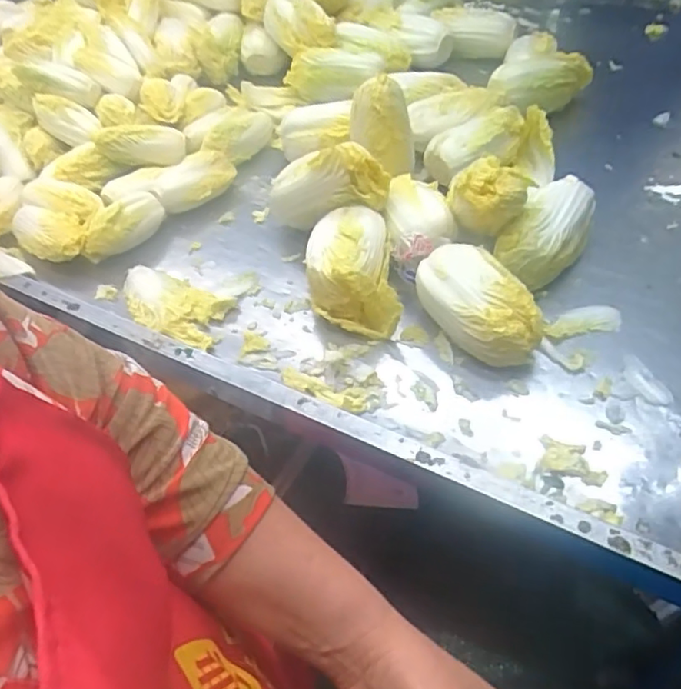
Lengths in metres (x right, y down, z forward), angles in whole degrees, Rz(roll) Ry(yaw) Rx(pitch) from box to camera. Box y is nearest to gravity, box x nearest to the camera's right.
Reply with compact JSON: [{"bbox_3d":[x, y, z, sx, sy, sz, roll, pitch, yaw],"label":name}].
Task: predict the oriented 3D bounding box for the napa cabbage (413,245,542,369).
[{"bbox_3d":[0.127,-0.035,0.571,0.072,0.064,0.130,-26,51,-16],"label":"napa cabbage"}]

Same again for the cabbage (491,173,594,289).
[{"bbox_3d":[0.214,-0.114,0.628,0.067,0.067,0.131,29,58,28],"label":"cabbage"}]

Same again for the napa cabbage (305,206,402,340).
[{"bbox_3d":[0.010,-0.075,0.616,0.086,0.068,0.136,-7,48,1],"label":"napa cabbage"}]

